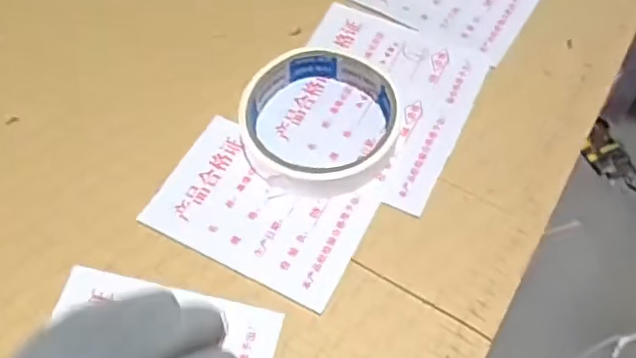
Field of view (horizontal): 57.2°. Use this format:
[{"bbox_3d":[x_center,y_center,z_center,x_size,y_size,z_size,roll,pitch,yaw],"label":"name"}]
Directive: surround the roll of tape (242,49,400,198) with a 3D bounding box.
[{"bbox_3d":[0.001,-0.034,0.321,0.087,0.021,0.086,0,59,-1],"label":"roll of tape"}]

